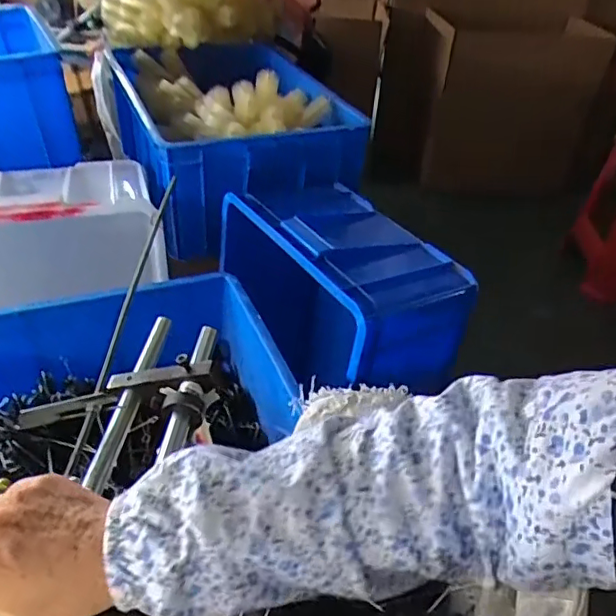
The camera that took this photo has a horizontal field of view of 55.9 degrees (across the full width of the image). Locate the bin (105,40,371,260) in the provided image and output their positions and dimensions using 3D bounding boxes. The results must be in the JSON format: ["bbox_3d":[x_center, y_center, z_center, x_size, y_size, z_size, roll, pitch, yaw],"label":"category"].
[{"bbox_3d":[-0.169,-0.351,1.188,0.376,0.259,0.549,-12,40,-21],"label":"bin"}]

